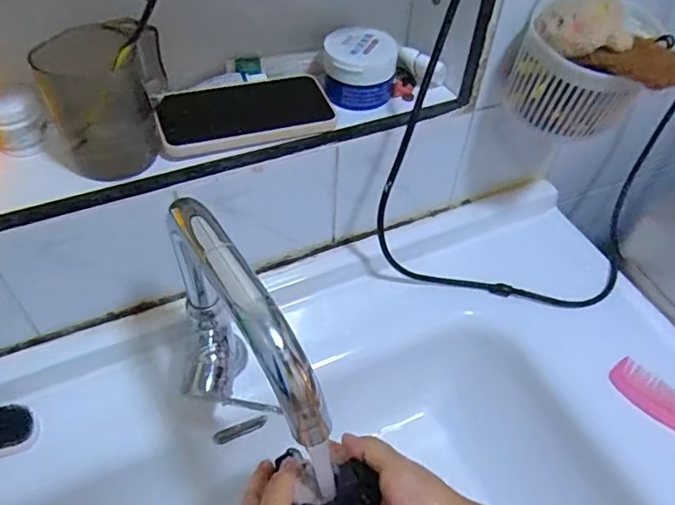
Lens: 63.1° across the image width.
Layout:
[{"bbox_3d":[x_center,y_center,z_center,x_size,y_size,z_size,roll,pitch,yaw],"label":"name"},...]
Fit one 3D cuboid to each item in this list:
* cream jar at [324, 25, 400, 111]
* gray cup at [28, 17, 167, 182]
[{"bbox_3d":[0.020,-0.170,0.512,0.067,0.050,0.060,8,50,3],"label":"cream jar"},{"bbox_3d":[-0.175,-0.118,0.431,0.088,0.102,0.063,-16,52,-16],"label":"gray cup"}]

